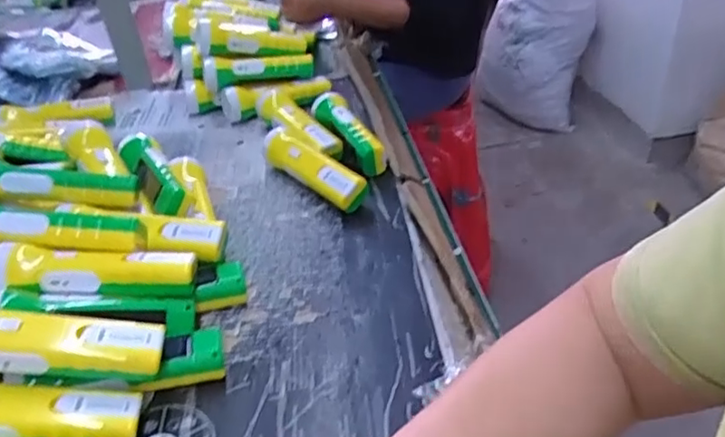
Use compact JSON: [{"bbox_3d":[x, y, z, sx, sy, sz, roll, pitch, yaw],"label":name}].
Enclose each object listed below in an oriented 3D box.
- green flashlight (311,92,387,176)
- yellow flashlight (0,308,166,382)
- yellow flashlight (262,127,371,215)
[{"bbox_3d":[-0.024,-0.115,0.811,0.045,0.058,0.180,-15,37,-14],"label":"green flashlight"},{"bbox_3d":[-0.240,0.093,0.454,0.171,0.038,0.047,9,33,-16],"label":"yellow flashlight"},{"bbox_3d":[-0.061,-0.063,0.748,0.046,0.047,0.188,-29,42,-30],"label":"yellow flashlight"}]

